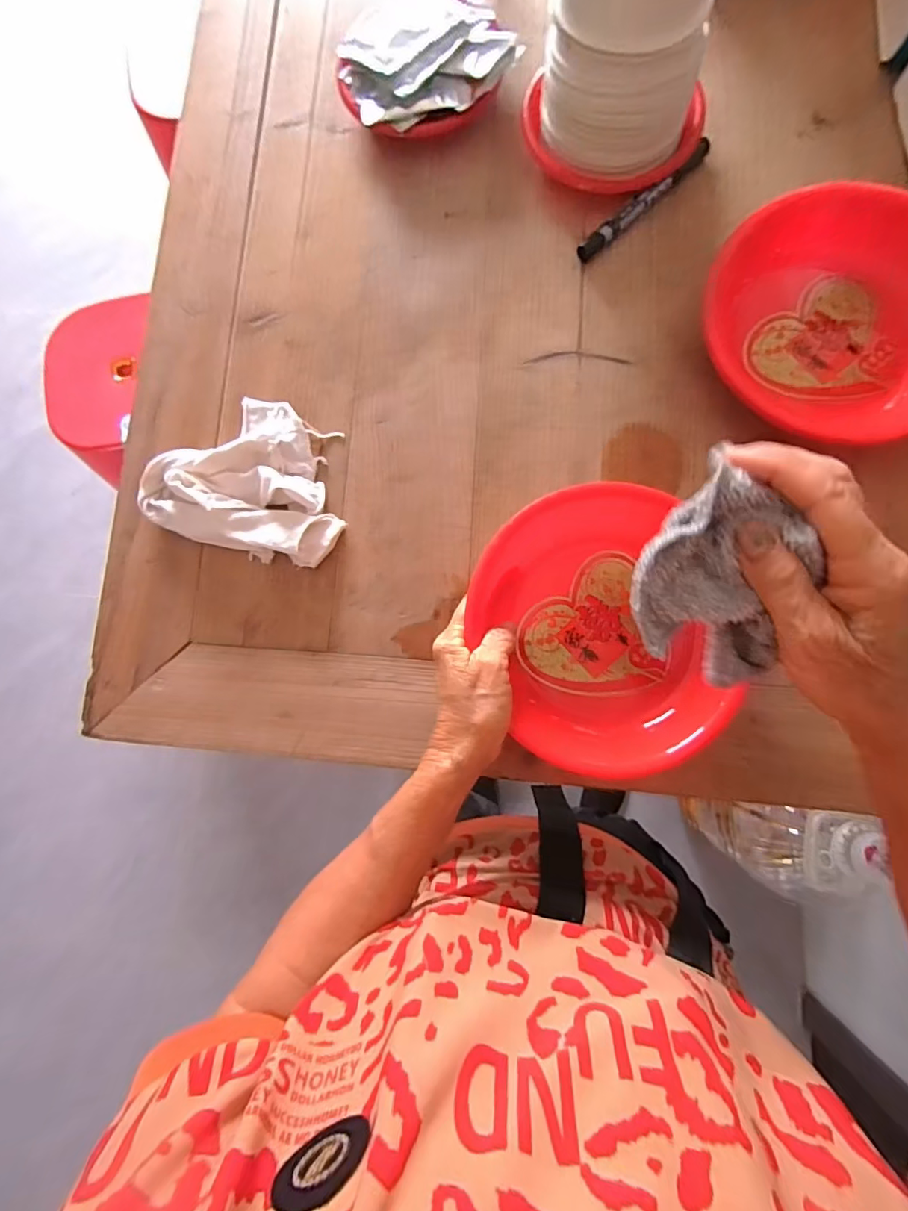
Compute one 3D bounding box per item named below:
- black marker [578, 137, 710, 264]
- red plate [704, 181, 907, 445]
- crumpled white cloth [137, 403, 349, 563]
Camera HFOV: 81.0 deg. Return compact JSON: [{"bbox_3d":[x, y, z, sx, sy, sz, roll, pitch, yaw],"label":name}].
[{"bbox_3d":[0.157,-0.329,0.432,0.138,0.017,0.013,-41,80,-1],"label":"black marker"},{"bbox_3d":[0.283,-0.206,0.381,0.166,0.058,0.181,-1,82,6],"label":"red plate"},{"bbox_3d":[-0.162,-0.106,0.424,0.162,0.035,0.127,17,84,8],"label":"crumpled white cloth"}]

